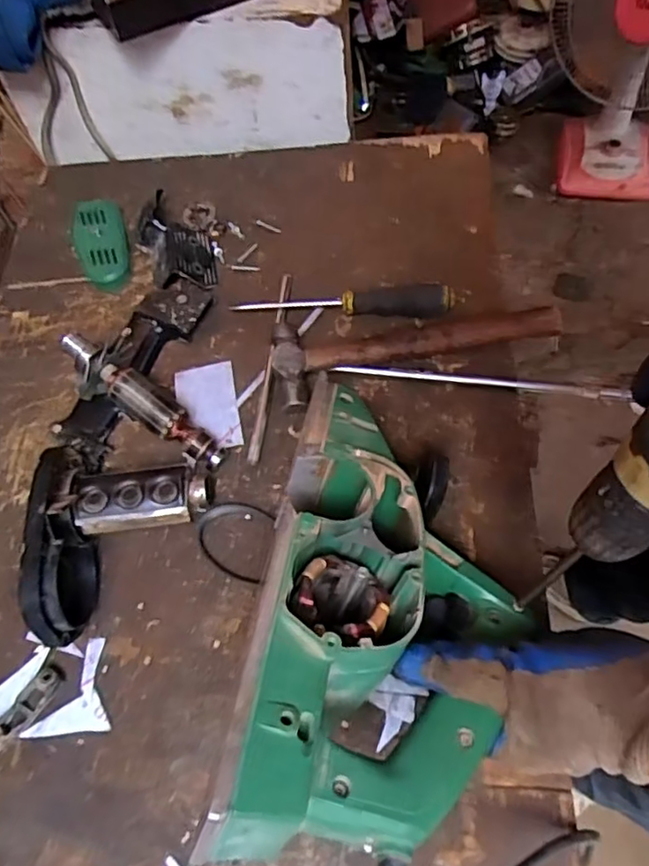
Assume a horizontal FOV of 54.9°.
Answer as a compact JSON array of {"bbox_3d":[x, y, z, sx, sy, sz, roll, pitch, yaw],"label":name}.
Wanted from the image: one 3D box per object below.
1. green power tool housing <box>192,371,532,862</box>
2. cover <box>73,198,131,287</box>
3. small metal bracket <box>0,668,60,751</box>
[{"bbox_3d":[0.036,0.100,0.361,0.159,0.065,0.290,28,42,-11],"label":"green power tool housing"},{"bbox_3d":[-0.215,-0.183,0.604,0.047,0.022,0.105,-14,63,-3],"label":"cover"},{"bbox_3d":[-0.206,0.188,0.425,0.018,0.012,0.059,31,69,18],"label":"small metal bracket"}]

